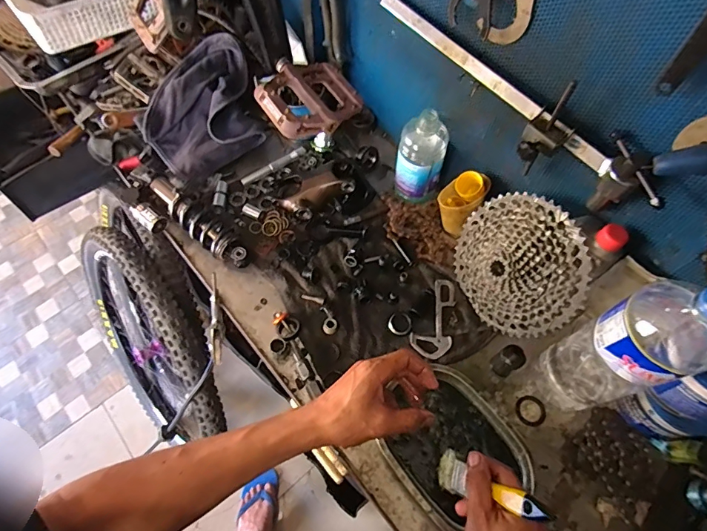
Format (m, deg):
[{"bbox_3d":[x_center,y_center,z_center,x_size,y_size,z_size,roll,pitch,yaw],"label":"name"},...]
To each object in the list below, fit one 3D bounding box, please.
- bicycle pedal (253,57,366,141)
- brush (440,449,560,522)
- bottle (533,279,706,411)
[{"bbox_3d":[-0.053,-0.198,0.496,0.111,0.028,0.104,-38,69,-18],"label":"bicycle pedal"},{"bbox_3d":[0.141,0.242,0.459,0.035,0.168,0.026,-38,96,-21],"label":"brush"},{"bbox_3d":[0.306,0.095,0.481,0.103,0.314,0.093,-22,65,-11],"label":"bottle"}]

